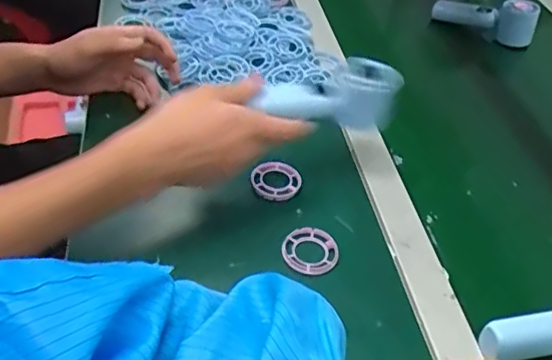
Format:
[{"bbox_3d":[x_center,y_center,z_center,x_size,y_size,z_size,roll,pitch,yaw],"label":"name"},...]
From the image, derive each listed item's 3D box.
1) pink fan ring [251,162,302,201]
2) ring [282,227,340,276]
[{"bbox_3d":[0.000,0.000,0.609,0.052,0.008,0.048,18,53,8],"label":"pink fan ring"},{"bbox_3d":[0.032,0.067,0.541,0.054,0.009,0.052,2,41,-2],"label":"ring"}]

